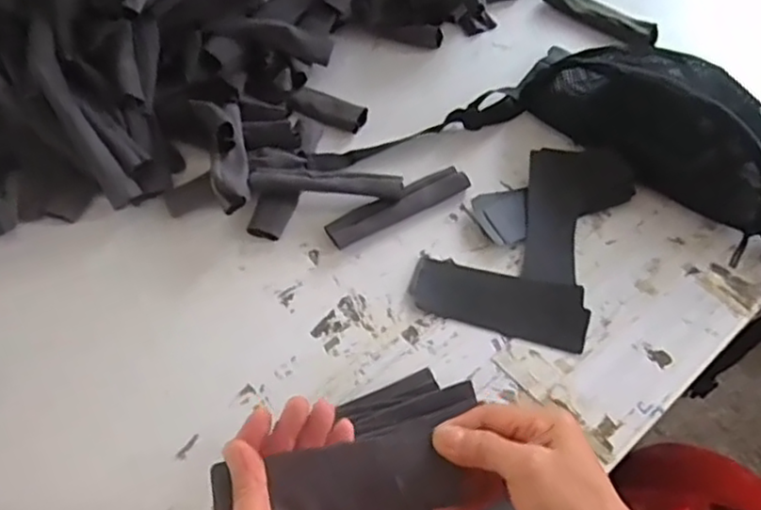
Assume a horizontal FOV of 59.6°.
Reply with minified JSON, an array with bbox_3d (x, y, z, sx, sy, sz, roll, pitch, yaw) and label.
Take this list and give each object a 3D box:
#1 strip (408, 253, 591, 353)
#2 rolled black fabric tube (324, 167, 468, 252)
[{"bbox_3d":[0.108,0.043,0.610,0.159,0.005,0.064,12,59,12],"label":"strip"},{"bbox_3d":[0.017,-0.052,0.670,0.148,0.016,0.031,-26,59,-11],"label":"rolled black fabric tube"}]

